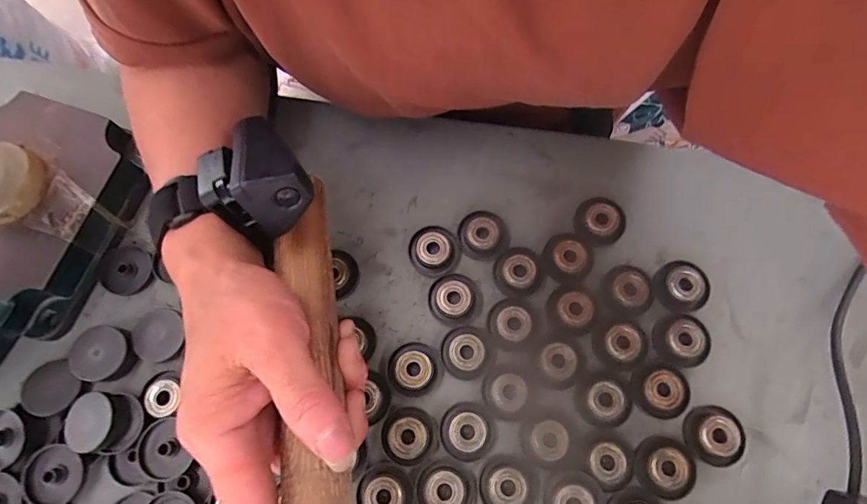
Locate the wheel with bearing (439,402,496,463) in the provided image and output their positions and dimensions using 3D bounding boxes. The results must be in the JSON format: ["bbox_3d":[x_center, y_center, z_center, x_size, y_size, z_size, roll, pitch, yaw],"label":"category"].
[{"bbox_3d":[0.020,0.105,0.275,0.031,0.007,0.031,-1,72,2],"label":"wheel with bearing"}]

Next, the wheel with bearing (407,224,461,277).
[{"bbox_3d":[0.000,-0.001,0.308,0.032,0.012,0.032,-1,72,2],"label":"wheel with bearing"}]

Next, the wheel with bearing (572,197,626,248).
[{"bbox_3d":[0.110,-0.020,0.312,0.032,0.011,0.029,38,77,13],"label":"wheel with bearing"}]

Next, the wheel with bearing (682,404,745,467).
[{"bbox_3d":[0.163,0.106,0.272,0.032,0.008,0.032,-1,72,2],"label":"wheel with bearing"}]

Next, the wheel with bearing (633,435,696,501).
[{"bbox_3d":[0.132,0.123,0.267,0.032,0.006,0.031,-1,72,2],"label":"wheel with bearing"}]

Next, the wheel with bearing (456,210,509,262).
[{"bbox_3d":[0.032,-0.011,0.310,0.033,0.012,0.029,36,77,12],"label":"wheel with bearing"}]

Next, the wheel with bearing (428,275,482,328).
[{"bbox_3d":[0.014,0.030,0.299,0.033,0.010,0.032,-1,72,2],"label":"wheel with bearing"}]

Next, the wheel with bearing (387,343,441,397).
[{"bbox_3d":[-0.012,0.071,0.287,0.030,0.010,0.030,-1,72,2],"label":"wheel with bearing"}]

